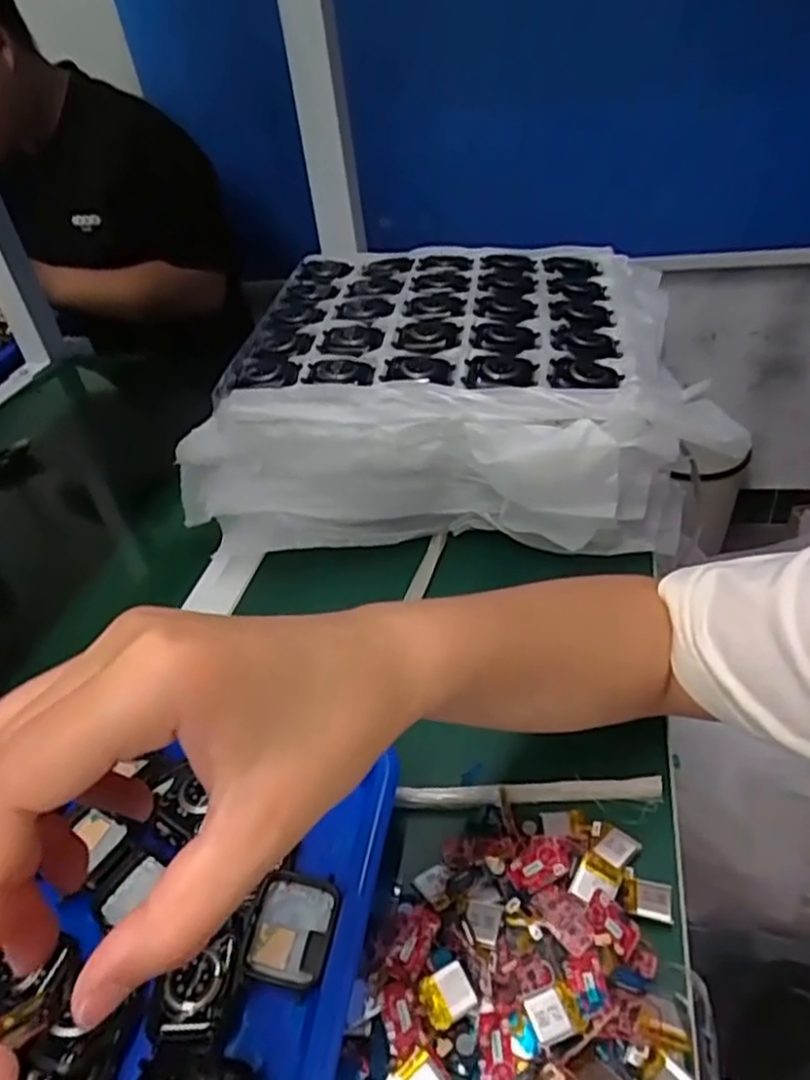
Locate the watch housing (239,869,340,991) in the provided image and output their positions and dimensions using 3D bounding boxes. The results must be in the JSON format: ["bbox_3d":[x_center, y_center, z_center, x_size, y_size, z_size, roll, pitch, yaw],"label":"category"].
[{"bbox_3d":[-0.049,0.170,0.300,0.035,0.015,0.040,4,40,16],"label":"watch housing"}]

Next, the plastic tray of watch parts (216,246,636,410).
[{"bbox_3d":[0.022,-0.171,0.521,0.281,0.032,0.218,6,42,11],"label":"plastic tray of watch parts"}]

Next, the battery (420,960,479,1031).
[{"bbox_3d":[0.017,0.182,0.277,0.021,0.008,0.017,-22,44,-20],"label":"battery"}]

